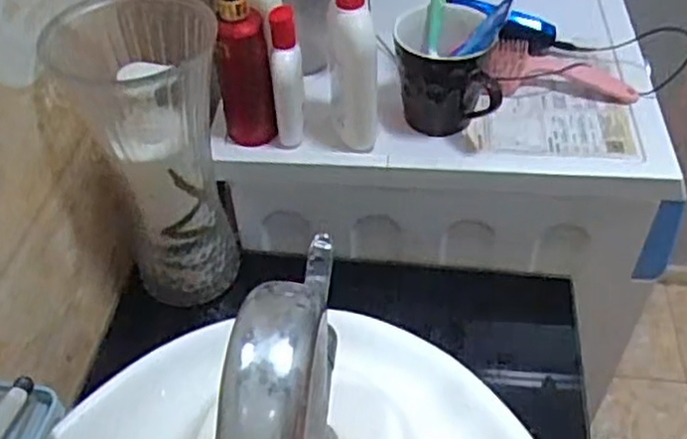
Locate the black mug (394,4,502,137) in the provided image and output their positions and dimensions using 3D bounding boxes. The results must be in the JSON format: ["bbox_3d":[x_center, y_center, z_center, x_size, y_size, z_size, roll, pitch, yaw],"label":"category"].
[{"bbox_3d":[0.105,-0.147,0.738,0.106,0.104,0.107,7,46,9],"label":"black mug"}]

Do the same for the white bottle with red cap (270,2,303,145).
[{"bbox_3d":[-0.054,-0.136,0.705,0.027,0.137,0.030,-17,47,-14],"label":"white bottle with red cap"}]

